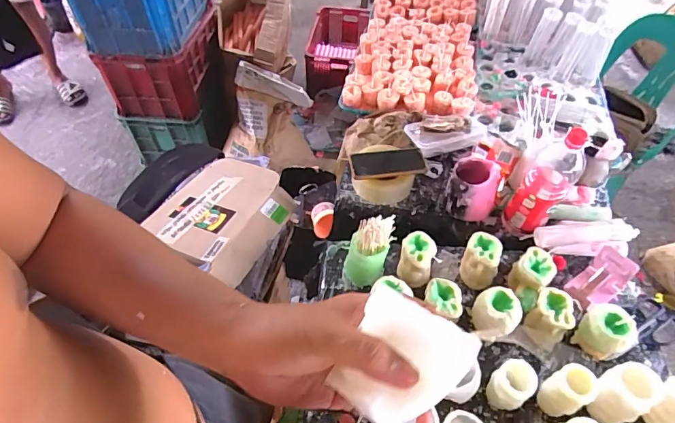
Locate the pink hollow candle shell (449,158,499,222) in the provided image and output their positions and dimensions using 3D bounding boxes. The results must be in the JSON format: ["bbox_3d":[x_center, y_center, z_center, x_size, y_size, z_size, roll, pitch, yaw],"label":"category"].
[{"bbox_3d":[0.274,-0.047,0.895,0.094,0.095,0.088,13,52,10],"label":"pink hollow candle shell"}]

